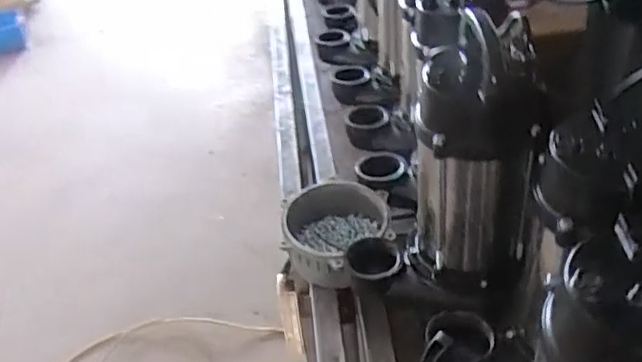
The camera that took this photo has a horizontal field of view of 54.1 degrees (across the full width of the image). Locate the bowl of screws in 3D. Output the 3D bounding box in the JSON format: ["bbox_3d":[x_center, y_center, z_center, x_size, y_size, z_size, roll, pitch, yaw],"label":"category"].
[{"bbox_3d":[0.024,0.079,0.892,0.150,0.069,0.175,-6,37,0],"label":"bowl of screws"}]

